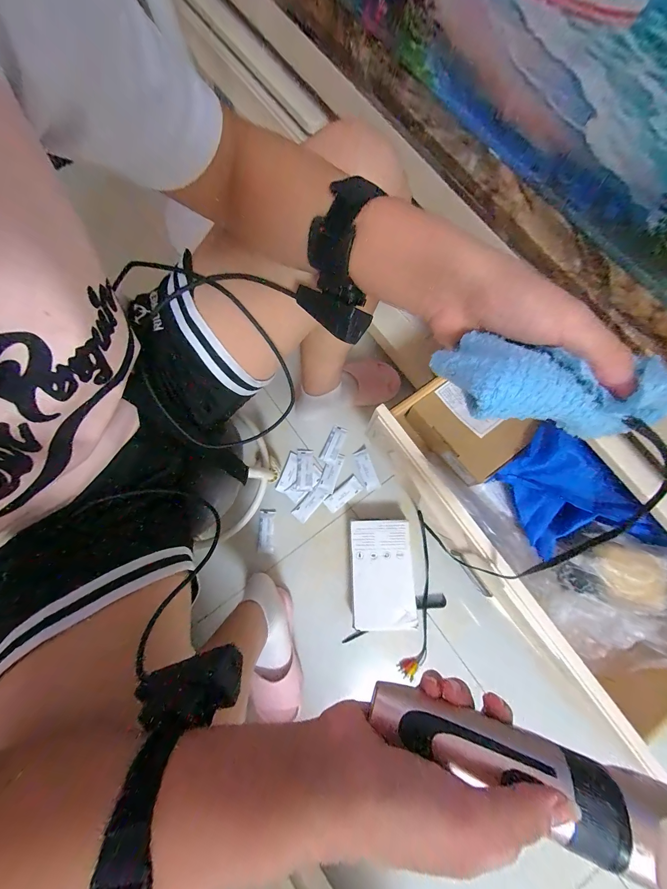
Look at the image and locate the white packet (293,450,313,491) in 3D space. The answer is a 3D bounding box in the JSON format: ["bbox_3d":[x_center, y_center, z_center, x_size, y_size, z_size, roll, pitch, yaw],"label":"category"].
[{"bbox_3d":[-0.066,0.058,0.660,0.038,0.011,0.093,2,80,1],"label":"white packet"}]

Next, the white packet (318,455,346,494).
[{"bbox_3d":[-0.005,0.064,0.665,0.036,0.005,0.090,19,81,4],"label":"white packet"}]

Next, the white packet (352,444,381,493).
[{"bbox_3d":[0.075,0.056,0.661,0.033,0.008,0.098,-21,80,-3],"label":"white packet"}]

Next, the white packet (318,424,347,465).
[{"bbox_3d":[0.001,0.001,0.674,0.038,0.007,0.085,26,81,5],"label":"white packet"}]

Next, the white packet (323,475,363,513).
[{"bbox_3d":[0.022,0.114,0.659,0.091,0.007,0.038,-39,82,-6],"label":"white packet"}]

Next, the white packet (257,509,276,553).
[{"bbox_3d":[-0.148,0.191,0.645,0.034,0.004,0.092,2,80,1],"label":"white packet"}]

